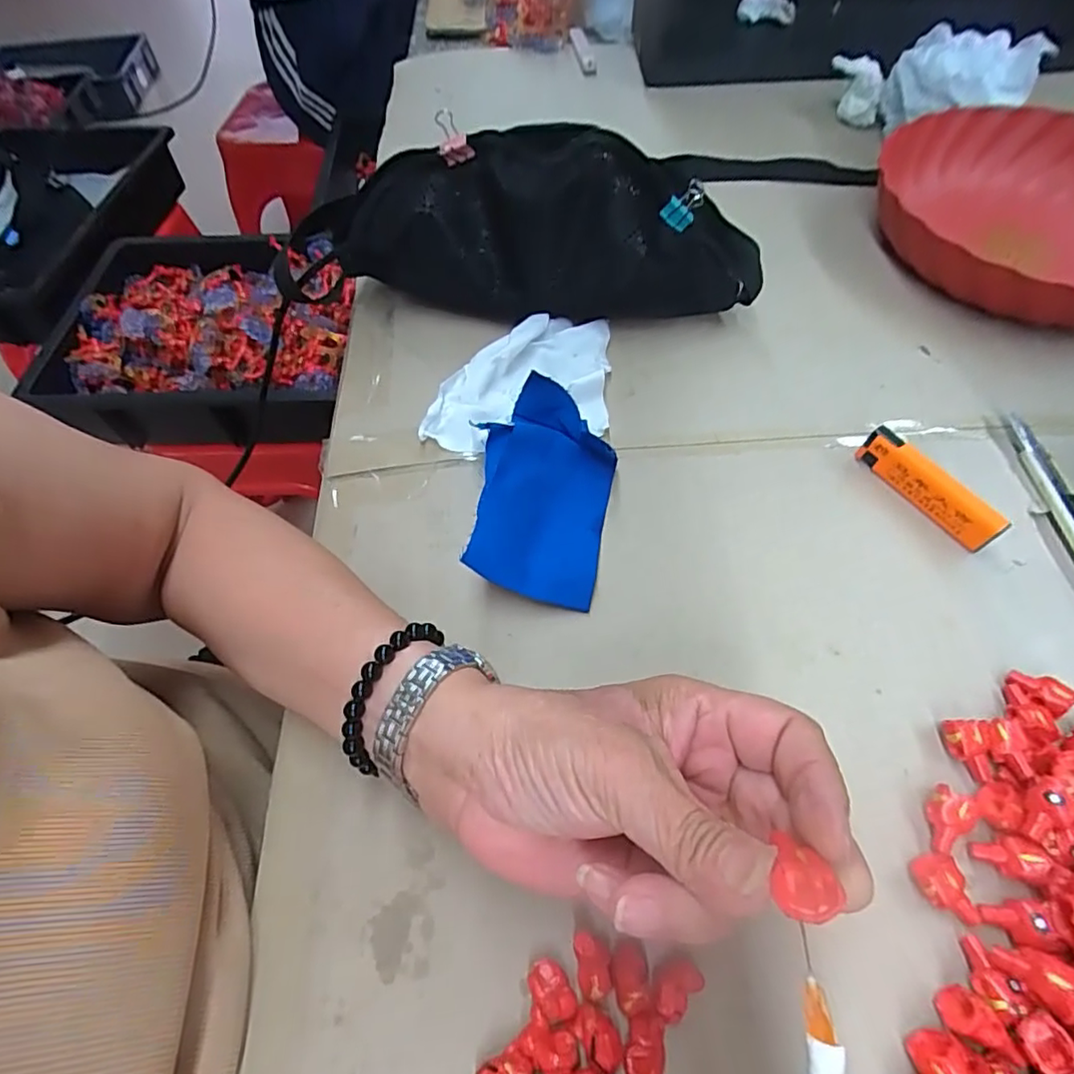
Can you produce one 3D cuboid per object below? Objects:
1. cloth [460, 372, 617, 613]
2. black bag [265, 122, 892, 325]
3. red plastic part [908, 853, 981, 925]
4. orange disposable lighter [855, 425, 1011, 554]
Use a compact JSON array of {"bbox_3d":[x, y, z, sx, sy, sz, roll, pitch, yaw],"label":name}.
[{"bbox_3d":[0.005,-0.024,0.316,0.072,0.015,0.116,22,64,-16],"label":"cloth"},{"bbox_3d":[-0.006,-0.203,0.397,0.364,0.100,0.069,6,59,6],"label":"black bag"},{"bbox_3d":[0.161,0.139,0.231,0.018,0.013,0.025,-14,59,-6],"label":"red plastic part"},{"bbox_3d":[0.212,-0.026,0.321,0.010,0.027,0.080,-32,62,-16],"label":"orange disposable lighter"}]

